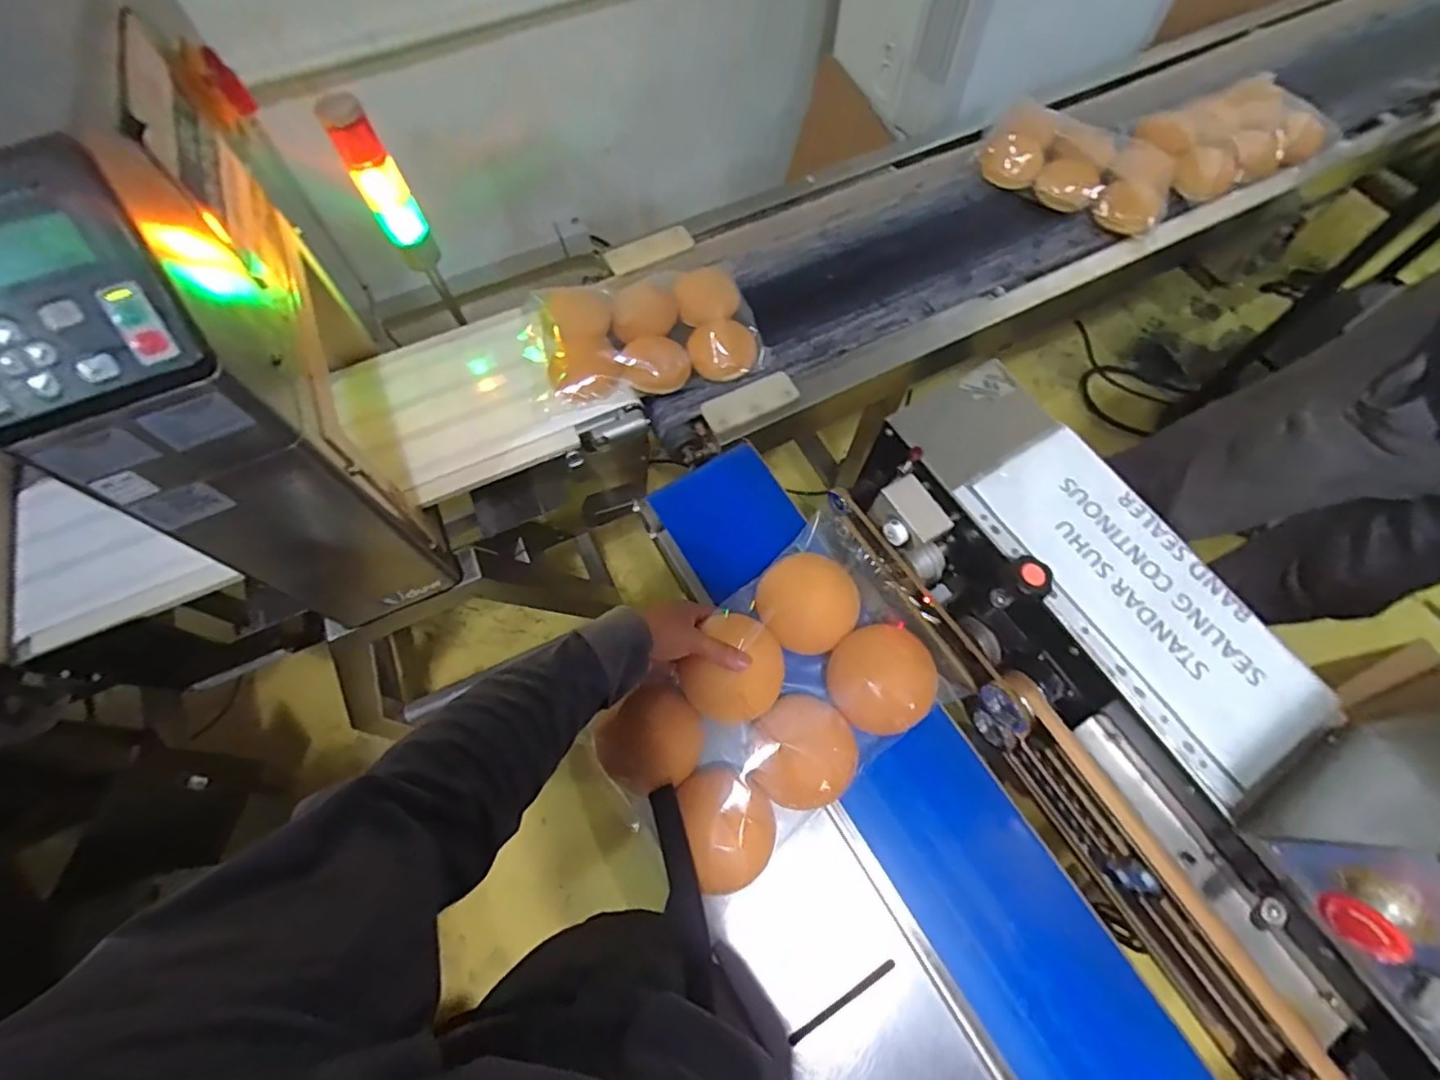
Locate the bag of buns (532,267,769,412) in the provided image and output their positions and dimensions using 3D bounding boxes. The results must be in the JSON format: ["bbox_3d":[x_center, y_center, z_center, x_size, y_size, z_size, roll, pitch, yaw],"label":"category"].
[{"bbox_3d":[-0.110,-0.305,0.873,0.307,0.061,0.206,-16,67,-6],"label":"bag of buns"}]

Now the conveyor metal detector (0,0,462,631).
[{"bbox_3d":[-0.515,-0.205,0.653,0.167,0.524,0.438,-21,68,-8],"label":"conveyor metal detector"}]

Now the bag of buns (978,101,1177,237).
[{"bbox_3d":[0.604,-0.634,1.021,0.304,0.056,0.211,25,69,11],"label":"bag of buns"}]

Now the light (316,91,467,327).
[{"bbox_3d":[-0.419,-0.435,0.757,0.058,0.199,0.045,-25,69,-10],"label":"light"}]

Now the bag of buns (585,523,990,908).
[{"bbox_3d":[0.054,0.144,0.563,0.321,0.057,0.205,-36,71,-14],"label":"bag of buns"}]

